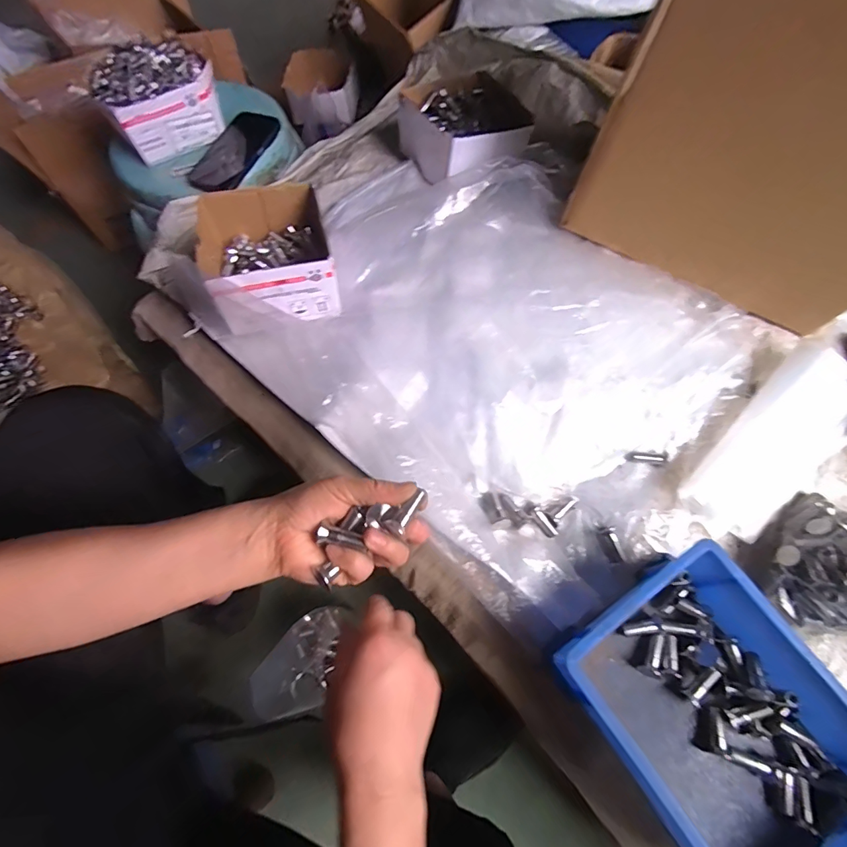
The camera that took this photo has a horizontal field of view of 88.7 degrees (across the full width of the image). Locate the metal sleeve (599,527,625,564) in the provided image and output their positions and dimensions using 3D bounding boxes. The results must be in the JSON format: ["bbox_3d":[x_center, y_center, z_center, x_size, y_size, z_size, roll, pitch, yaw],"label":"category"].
[{"bbox_3d":[0.188,0.122,0.433,0.016,0.012,0.036,-19,86,-5],"label":"metal sleeve"}]

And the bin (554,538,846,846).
[{"bbox_3d":[0.239,0.242,0.339,0.170,0.077,0.241,-30,72,-11],"label":"bin"}]

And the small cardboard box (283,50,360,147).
[{"bbox_3d":[-0.221,-0.722,0.946,0.162,0.100,0.139,-32,69,-12],"label":"small cardboard box"}]

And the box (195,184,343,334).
[{"bbox_3d":[-0.183,-0.198,0.500,0.143,0.086,0.157,-16,70,-6],"label":"box"}]

